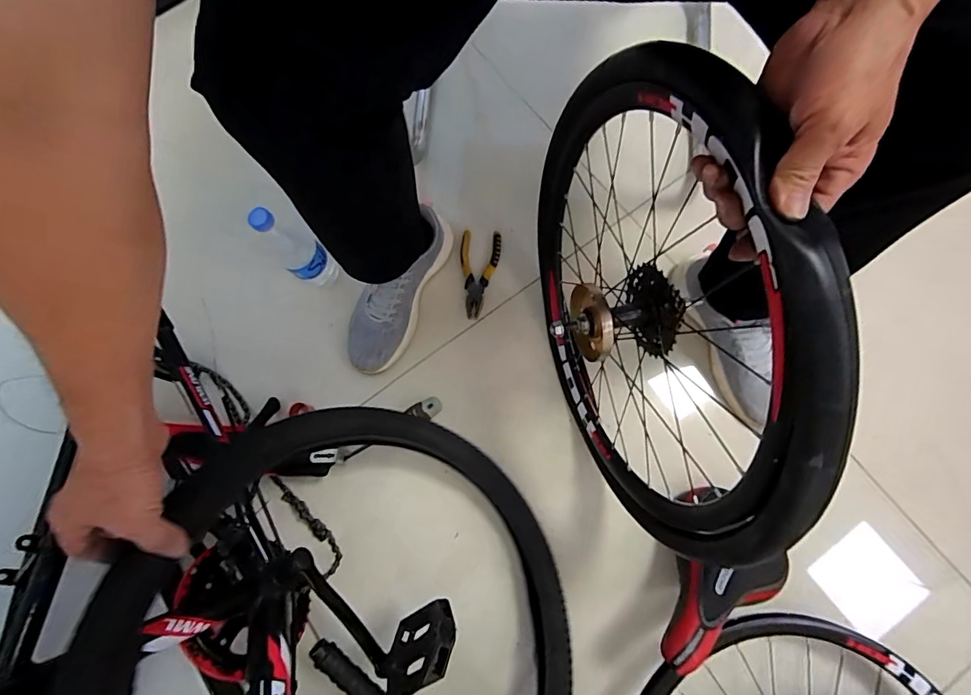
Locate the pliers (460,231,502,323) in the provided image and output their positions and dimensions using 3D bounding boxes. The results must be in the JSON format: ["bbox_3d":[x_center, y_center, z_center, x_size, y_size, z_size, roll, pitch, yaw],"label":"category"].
[{"bbox_3d":[-0.014,-0.127,0.811,0.068,0.016,0.156,6,76,3],"label":"pliers"}]

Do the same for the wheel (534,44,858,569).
[{"bbox_3d":[0.157,-0.038,0.531,0.103,0.477,0.493,-14,76,-2],"label":"wheel"}]

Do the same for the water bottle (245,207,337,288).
[{"bbox_3d":[-0.294,-0.157,0.719,0.067,0.191,0.067,44,81,11],"label":"water bottle"}]

